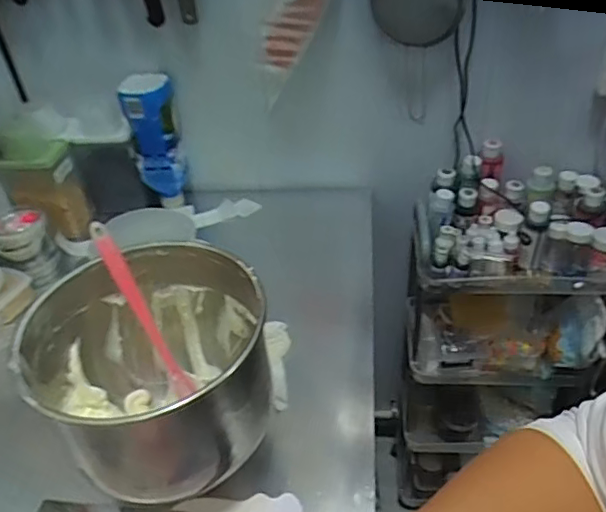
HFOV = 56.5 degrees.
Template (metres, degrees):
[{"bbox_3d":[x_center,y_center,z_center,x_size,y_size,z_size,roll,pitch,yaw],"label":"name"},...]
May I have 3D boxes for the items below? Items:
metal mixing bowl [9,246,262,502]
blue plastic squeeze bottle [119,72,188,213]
[{"bbox_3d":[-0.154,0.121,0.587,0.205,0.181,0.225,-3,40,2],"label":"metal mixing bowl"},{"bbox_3d":[-0.263,-0.201,1.030,0.091,0.227,0.092,-15,41,-12],"label":"blue plastic squeeze bottle"}]

